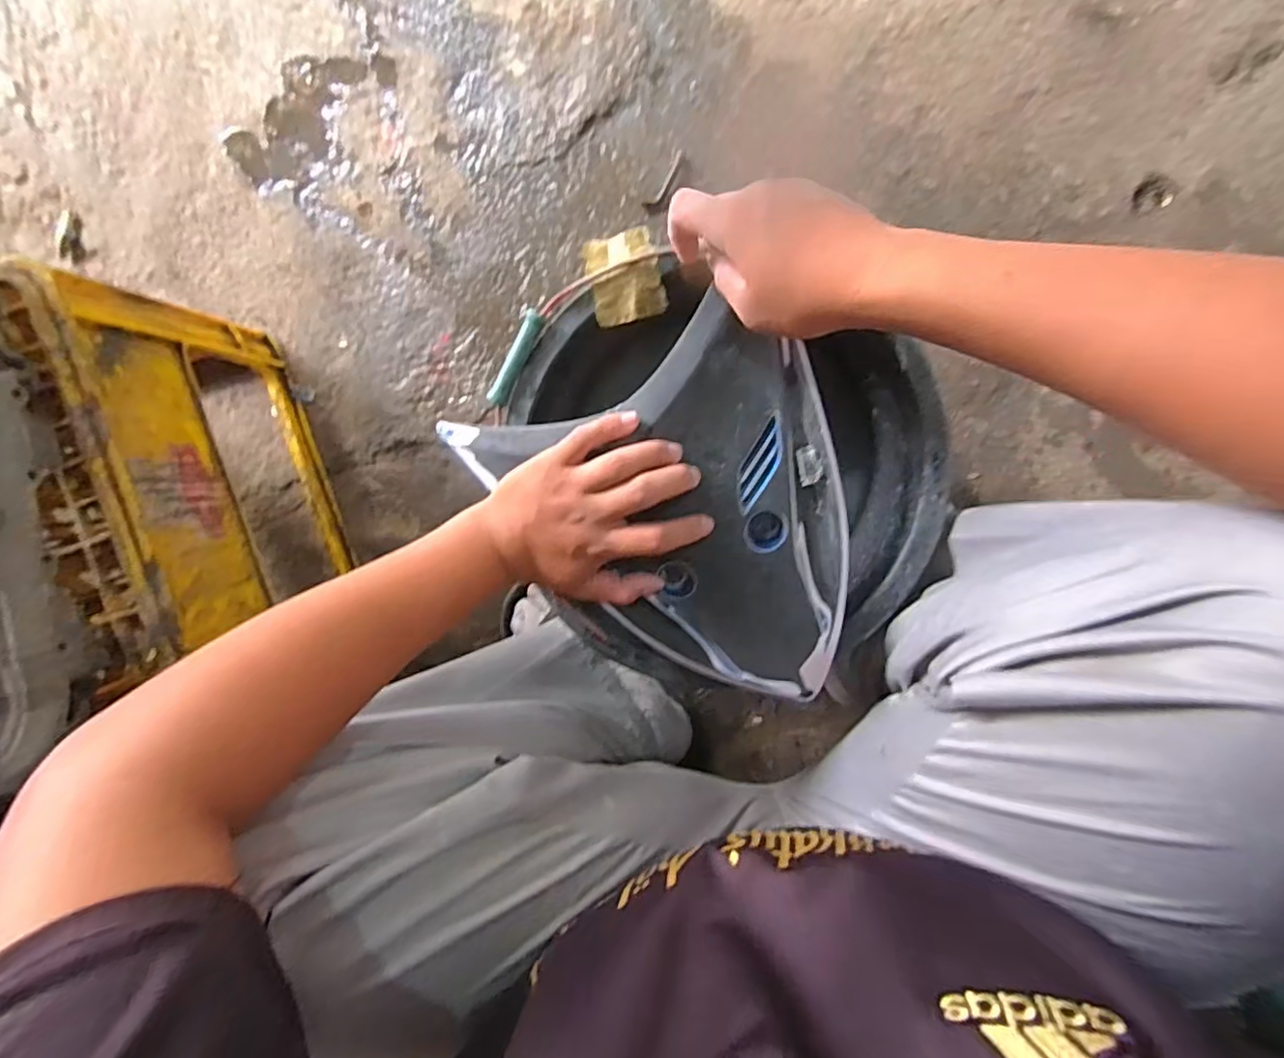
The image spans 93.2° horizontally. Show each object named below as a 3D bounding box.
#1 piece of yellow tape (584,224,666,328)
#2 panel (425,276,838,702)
[{"bbox_3d":[-0.012,-0.185,0.446,0.052,0.009,0.062,-11,98,8],"label":"piece of yellow tape"},{"bbox_3d":[0.042,-0.023,0.424,0.219,0.058,0.308,-43,88,10],"label":"panel"}]

